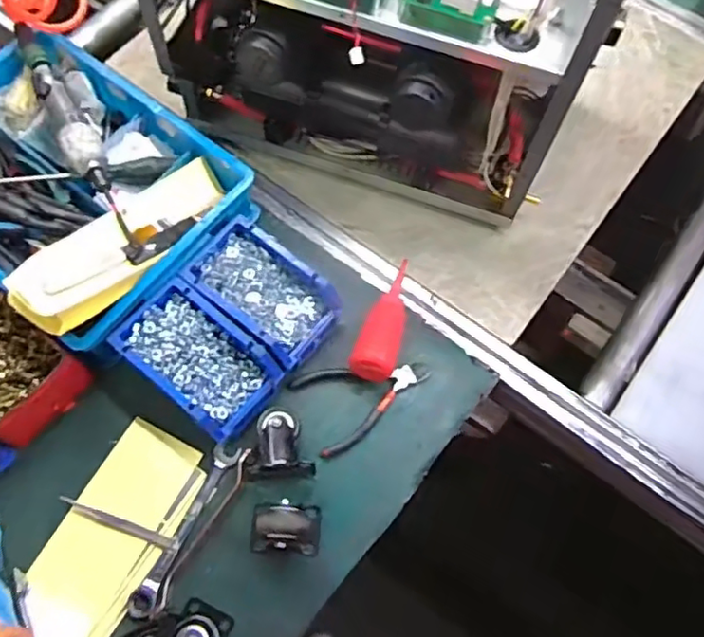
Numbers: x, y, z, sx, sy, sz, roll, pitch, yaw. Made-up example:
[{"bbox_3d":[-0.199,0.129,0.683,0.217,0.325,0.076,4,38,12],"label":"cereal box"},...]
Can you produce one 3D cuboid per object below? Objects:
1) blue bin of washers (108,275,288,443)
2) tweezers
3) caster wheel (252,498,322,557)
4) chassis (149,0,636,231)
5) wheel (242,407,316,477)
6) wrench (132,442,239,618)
[{"bbox_3d":[-0.165,0.050,0.682,0.160,0.066,0.106,37,72,12],"label":"blue bin of washers"},{"bbox_3d":[-0.243,0.214,0.647,0.132,0.006,0.012,18,69,5],"label":"tweezers"},{"bbox_3d":[-0.068,0.212,0.627,0.069,0.063,0.054,5,68,0],"label":"caster wheel"},{"bbox_3d":[0.026,-0.360,0.709,0.464,0.406,0.289,15,69,4],"label":"chassis"},{"bbox_3d":[-0.083,0.133,0.665,0.071,0.050,0.085,-8,69,-5],"label":"wheel"},{"bbox_3d":[-0.174,0.217,0.645,0.028,0.014,0.184,24,70,8],"label":"wrench"}]

